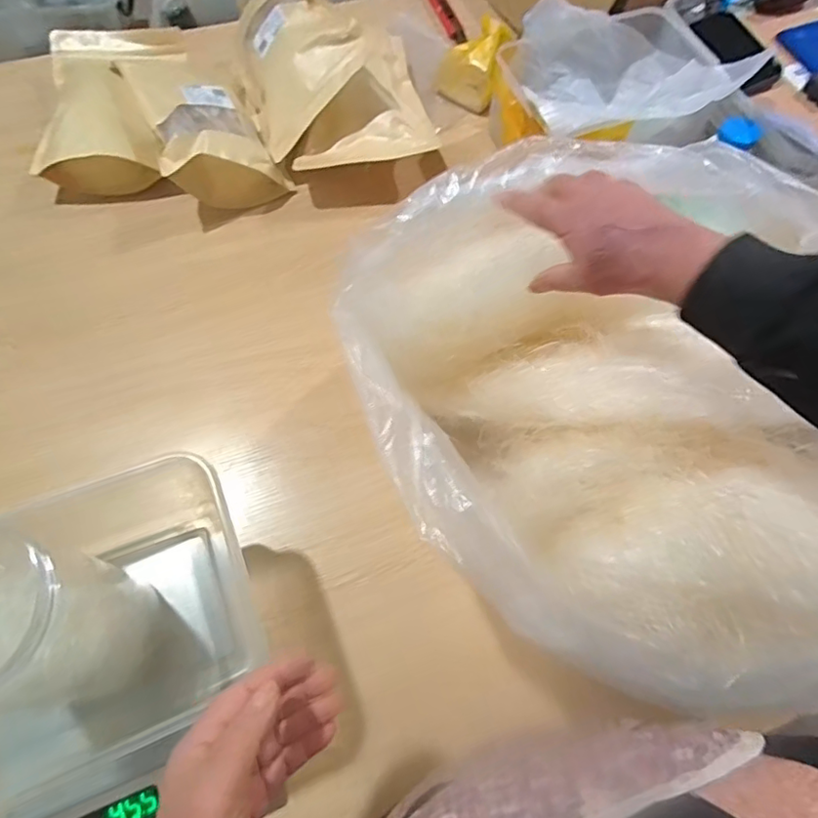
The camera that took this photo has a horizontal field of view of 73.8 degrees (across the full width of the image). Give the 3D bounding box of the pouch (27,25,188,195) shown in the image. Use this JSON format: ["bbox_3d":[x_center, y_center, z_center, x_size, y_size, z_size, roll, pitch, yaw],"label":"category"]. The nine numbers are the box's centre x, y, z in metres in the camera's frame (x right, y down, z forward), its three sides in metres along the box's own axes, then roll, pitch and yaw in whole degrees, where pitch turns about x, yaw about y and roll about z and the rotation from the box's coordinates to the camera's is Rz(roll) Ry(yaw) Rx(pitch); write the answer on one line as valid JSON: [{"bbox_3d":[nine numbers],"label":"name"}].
[{"bbox_3d":[-0.419,-0.439,0.766,0.187,0.065,0.301,-6,65,-5],"label":"pouch"}]

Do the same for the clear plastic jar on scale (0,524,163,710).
[{"bbox_3d":[-0.249,0.146,0.369,0.105,0.172,0.096,1,65,-2],"label":"clear plastic jar on scale"}]

